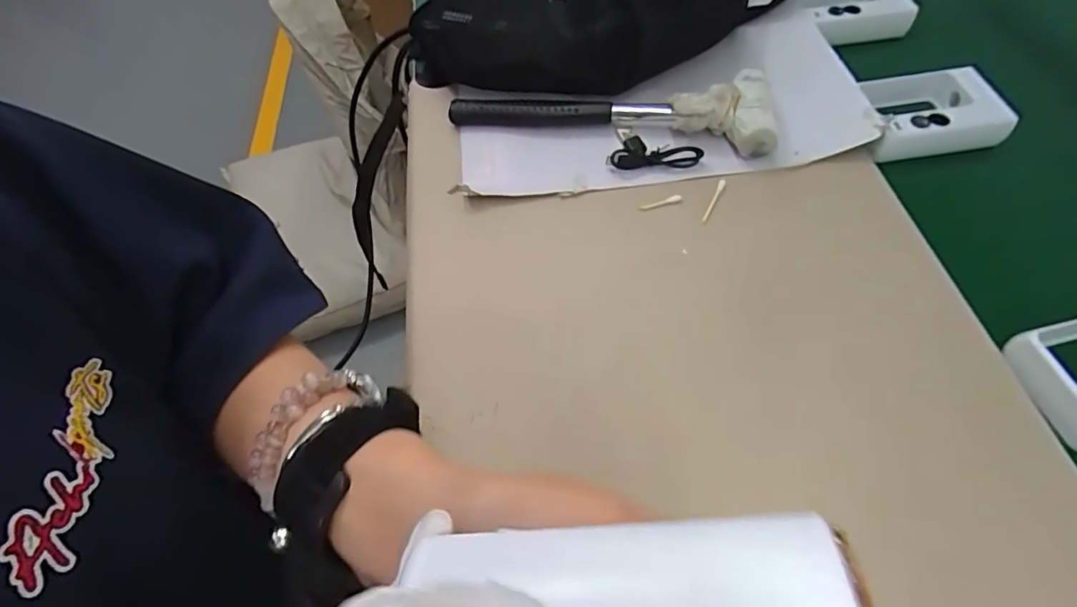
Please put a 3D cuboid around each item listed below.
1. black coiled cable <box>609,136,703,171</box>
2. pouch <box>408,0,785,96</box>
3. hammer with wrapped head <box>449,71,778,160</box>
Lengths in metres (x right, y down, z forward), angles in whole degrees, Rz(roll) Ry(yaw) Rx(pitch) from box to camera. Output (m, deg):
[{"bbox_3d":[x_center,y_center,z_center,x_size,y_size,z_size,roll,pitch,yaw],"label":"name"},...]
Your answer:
[{"bbox_3d":[0.086,-0.114,0.391,0.066,0.014,0.030,-3,58,1],"label":"black coiled cable"},{"bbox_3d":[0.064,-0.242,0.431,0.342,0.076,0.126,-9,58,-3],"label":"pouch"},{"bbox_3d":[0.055,-0.155,0.406,0.241,0.032,0.057,9,59,8],"label":"hammer with wrapped head"}]

